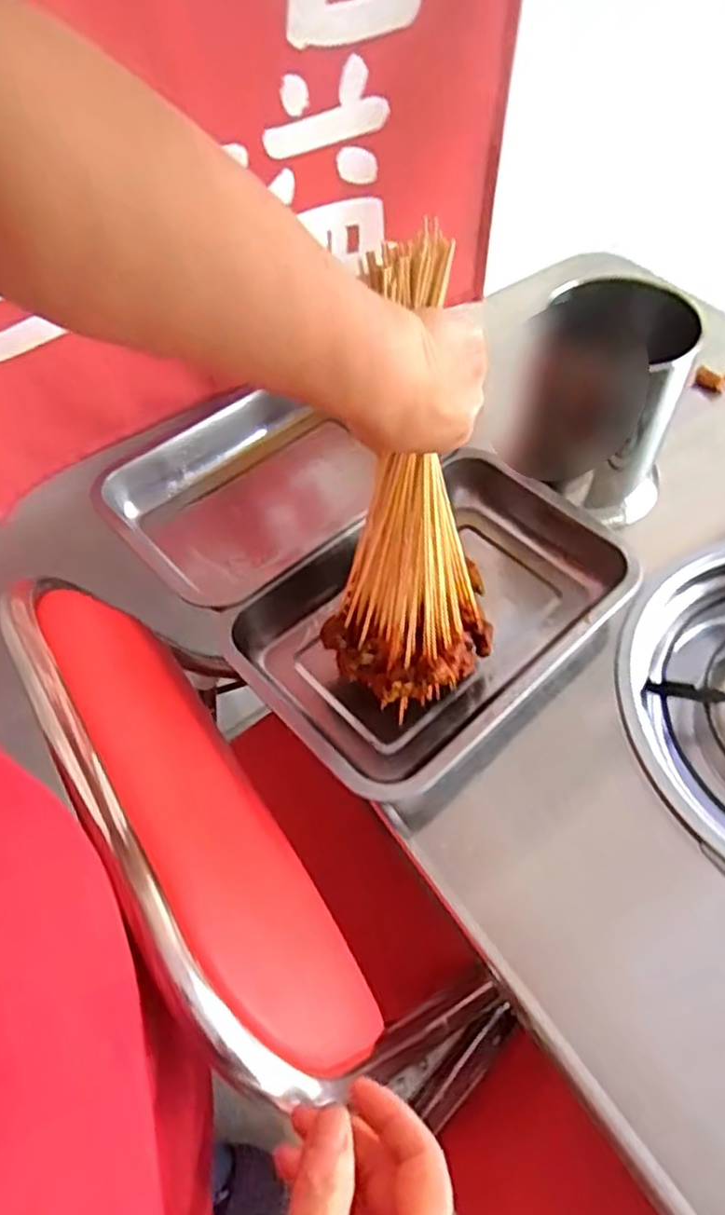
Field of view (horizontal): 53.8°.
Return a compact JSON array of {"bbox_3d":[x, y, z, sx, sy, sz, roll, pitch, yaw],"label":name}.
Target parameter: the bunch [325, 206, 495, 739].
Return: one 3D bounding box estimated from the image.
[{"bbox_3d":[0.033,-0.075,0.465,0.118,0.302,0.114,-4,39,-2],"label":"bunch"}]

